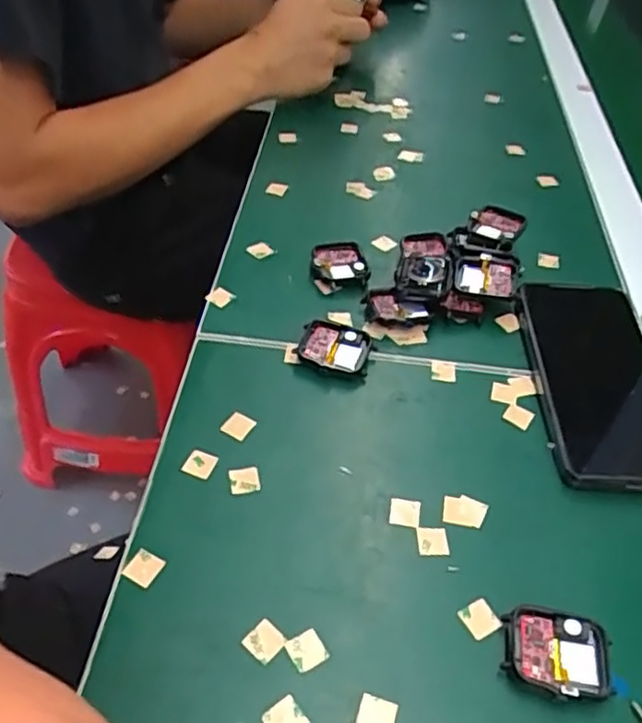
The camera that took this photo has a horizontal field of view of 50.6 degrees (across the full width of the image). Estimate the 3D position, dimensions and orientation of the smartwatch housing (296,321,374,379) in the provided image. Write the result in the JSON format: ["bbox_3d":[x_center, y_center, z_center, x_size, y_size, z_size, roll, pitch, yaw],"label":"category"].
[{"bbox_3d":[0.009,-0.007,0.435,0.046,0.016,0.034,16,46,8],"label":"smartwatch housing"}]

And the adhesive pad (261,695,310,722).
[{"bbox_3d":[-0.015,0.151,0.285,0.016,0.004,0.015,-25,54,-28],"label":"adhesive pad"}]

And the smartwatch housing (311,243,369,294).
[{"bbox_3d":[0.013,-0.069,0.493,0.037,0.013,0.047,0,46,-8],"label":"smartwatch housing"}]

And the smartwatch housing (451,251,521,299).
[{"bbox_3d":[0.116,-0.060,0.477,0.044,0.013,0.039,17,67,8],"label":"smartwatch housing"}]

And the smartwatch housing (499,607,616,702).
[{"bbox_3d":[0.105,0.131,0.305,0.044,0.015,0.036,13,46,6],"label":"smartwatch housing"}]

